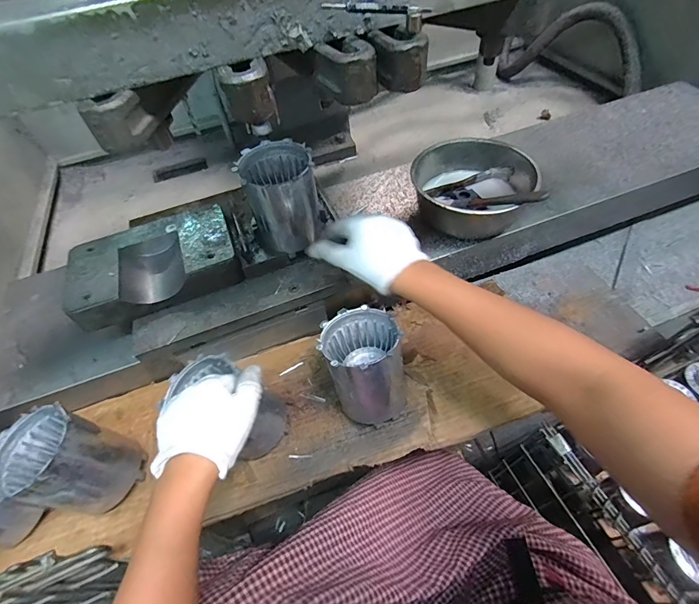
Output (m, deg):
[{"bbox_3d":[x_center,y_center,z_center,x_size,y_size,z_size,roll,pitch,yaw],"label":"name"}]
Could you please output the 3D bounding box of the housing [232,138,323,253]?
[{"bbox_3d":[-0.088,-0.142,0.507,0.089,0.108,0.092,-14,54,-5],"label":"housing"}]

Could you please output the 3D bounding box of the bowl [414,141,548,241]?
[{"bbox_3d":[0.198,-0.184,0.603,0.186,0.077,0.179,-3,54,4],"label":"bowl"}]

